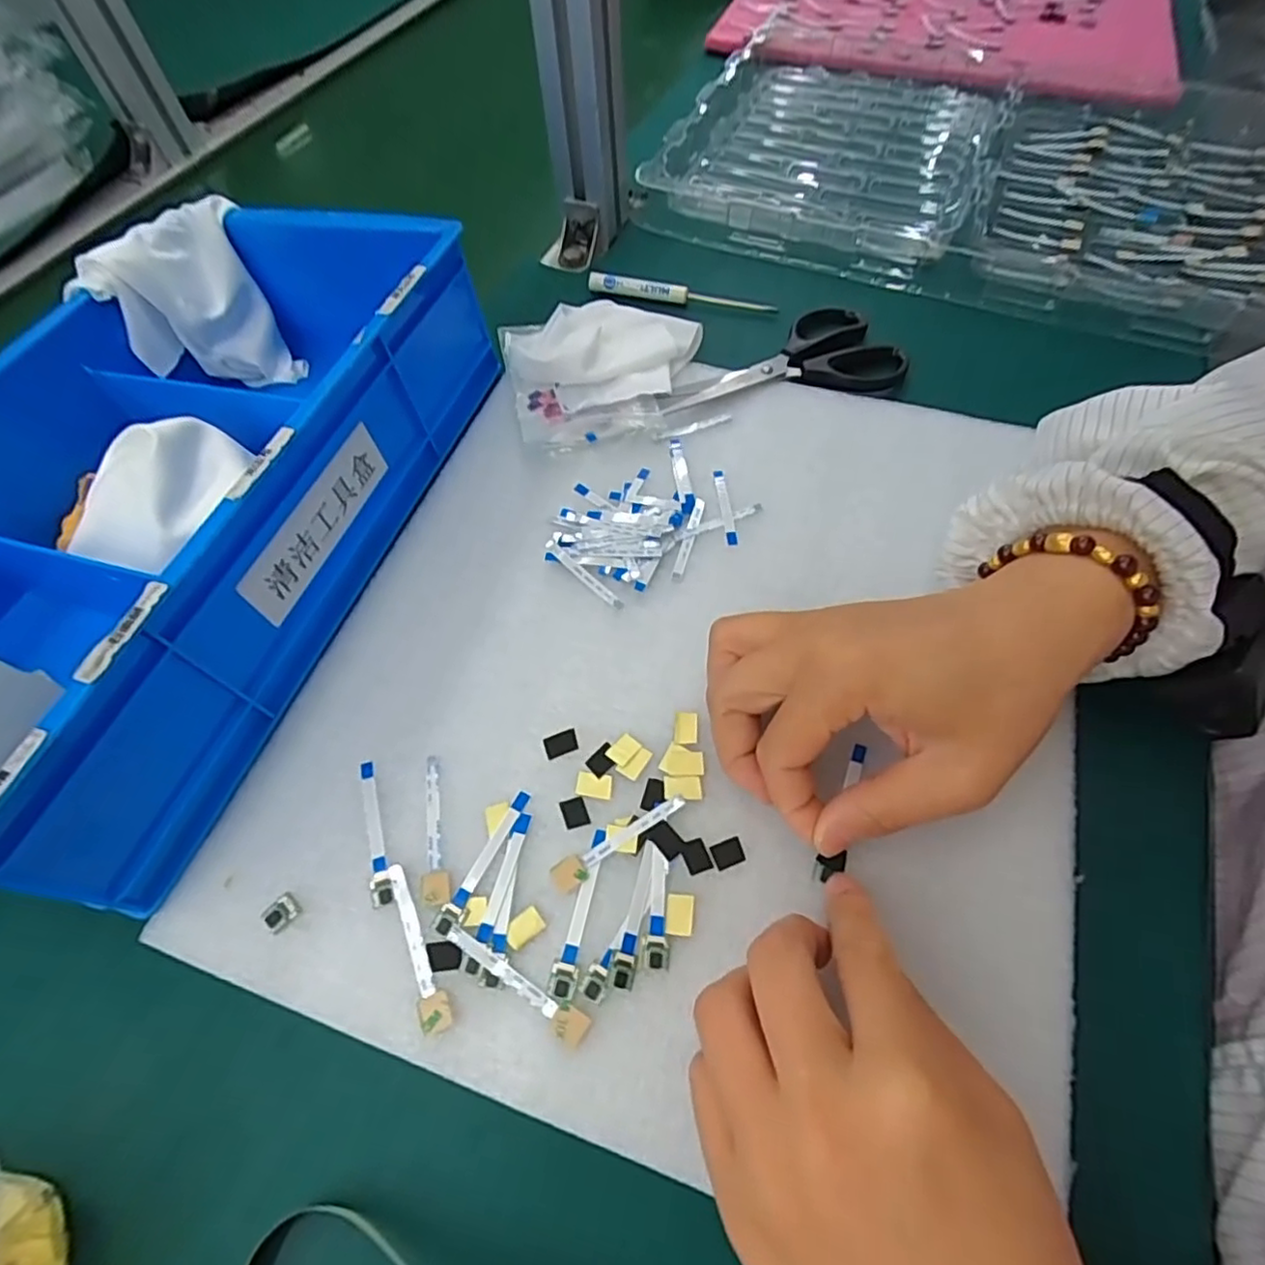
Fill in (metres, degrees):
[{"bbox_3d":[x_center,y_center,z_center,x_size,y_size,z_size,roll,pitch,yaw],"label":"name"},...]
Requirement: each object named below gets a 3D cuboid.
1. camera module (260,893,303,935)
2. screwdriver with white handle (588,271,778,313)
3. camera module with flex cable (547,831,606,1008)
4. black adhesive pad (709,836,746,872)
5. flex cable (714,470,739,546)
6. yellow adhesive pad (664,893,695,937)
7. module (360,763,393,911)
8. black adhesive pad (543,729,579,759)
[{"bbox_3d":[-0.136,0.108,0.245,0.011,0.004,0.012,37,68,20],"label":"camera module"},{"bbox_3d":[0.033,-0.234,0.437,0.128,0.013,0.007,11,62,8],"label":"screwdriver with white handle"},{"bbox_3d":[-0.020,0.105,0.242,0.010,0.004,0.060,10,61,7],"label":"camera module with flex cable"},{"bbox_3d":[0.038,0.087,0.251,0.012,0.004,0.010,-20,62,-9],"label":"black adhesive pad"},{"bbox_3d":[0.049,-0.068,0.335,0.006,0.004,0.049,-7,60,0],"label":"flex cable"},{"bbox_3d":[0.018,0.106,0.240,0.011,0.004,0.014,5,61,4],"label":"yellow adhesive pad"},{"bbox_3d":[-0.107,0.081,0.259,0.008,0.004,0.060,-19,62,-9],"label":"module"},{"bbox_3d":[-0.031,0.048,0.276,0.014,0.004,0.010,-20,62,-9],"label":"black adhesive pad"}]

